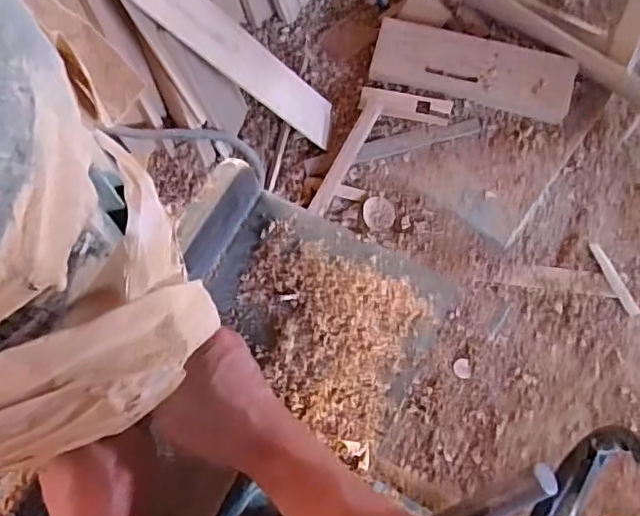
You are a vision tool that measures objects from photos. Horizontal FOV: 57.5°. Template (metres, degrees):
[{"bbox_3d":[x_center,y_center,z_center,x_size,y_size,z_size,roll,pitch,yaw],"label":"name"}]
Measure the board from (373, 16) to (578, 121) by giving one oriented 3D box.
[{"bbox_3d":[0.382,-0.470,1.458,0.489,0.017,0.150,16,105,7],"label":"board"}]

